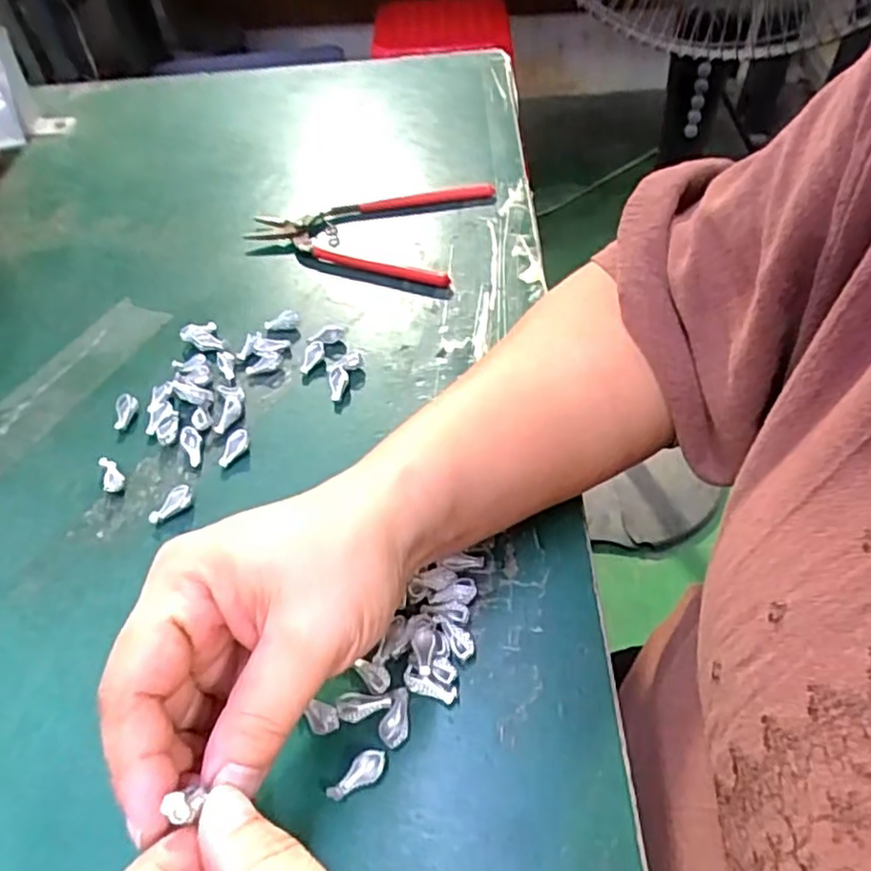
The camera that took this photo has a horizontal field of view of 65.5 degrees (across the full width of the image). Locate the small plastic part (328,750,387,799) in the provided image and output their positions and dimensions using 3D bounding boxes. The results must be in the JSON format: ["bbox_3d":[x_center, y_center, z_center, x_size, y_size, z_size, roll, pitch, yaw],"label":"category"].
[{"bbox_3d":[-0.029,0.123,0.246,0.023,0.005,0.010,-24,52,-13],"label":"small plastic part"}]

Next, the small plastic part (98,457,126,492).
[{"bbox_3d":[-0.165,0.020,0.344,0.011,0.008,0.022,-36,56,-21],"label":"small plastic part"}]

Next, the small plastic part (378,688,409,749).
[{"bbox_3d":[-0.016,0.107,0.257,0.010,0.004,0.020,-3,51,4],"label":"small plastic part"}]

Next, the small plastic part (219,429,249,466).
[{"bbox_3d":[-0.104,0.006,0.349,0.010,0.008,0.021,11,53,15],"label":"small plastic part"}]

